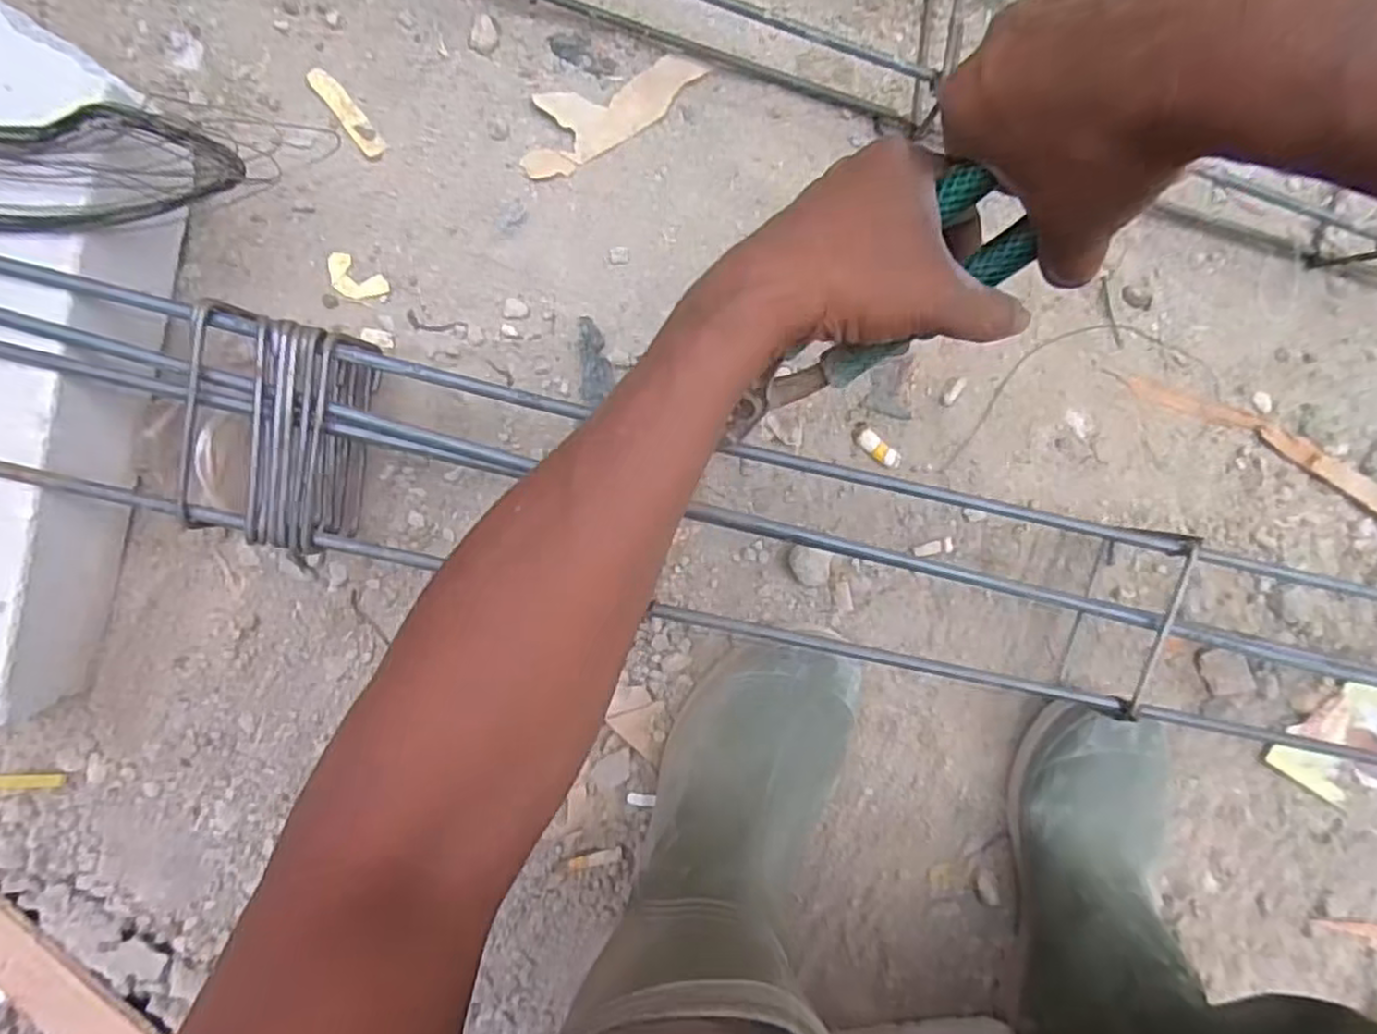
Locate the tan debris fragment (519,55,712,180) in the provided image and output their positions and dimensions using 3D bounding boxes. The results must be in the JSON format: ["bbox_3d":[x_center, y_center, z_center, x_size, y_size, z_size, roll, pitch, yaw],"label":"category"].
[{"bbox_3d":[-0.050,-0.261,0.465,0.129,0.006,0.043,-28,96,-2],"label":"tan debris fragment"}]

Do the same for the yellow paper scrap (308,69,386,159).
[{"bbox_3d":[-0.213,-0.252,0.453,0.014,0.004,0.060,-38,96,-1],"label":"yellow paper scrap"}]

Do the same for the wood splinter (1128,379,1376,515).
[{"bbox_3d":[0.439,-0.048,0.529,0.259,0.009,0.026,26,92,-6],"label":"wood splinter"}]

